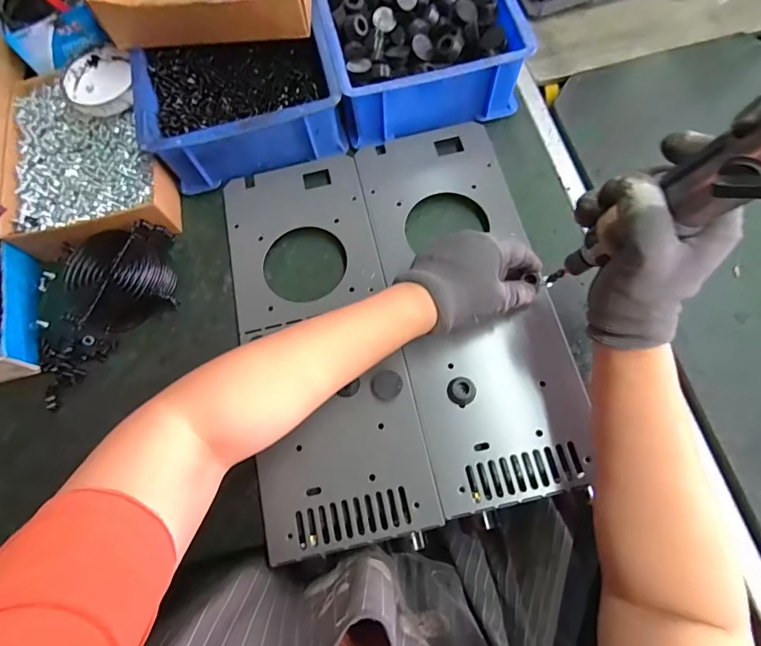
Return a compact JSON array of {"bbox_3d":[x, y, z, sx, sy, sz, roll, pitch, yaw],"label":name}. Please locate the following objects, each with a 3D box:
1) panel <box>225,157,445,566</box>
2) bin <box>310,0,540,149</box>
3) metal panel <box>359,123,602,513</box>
[{"bbox_3d":[-0.061,0.008,0.419,0.146,0.028,0.385,-13,72,-3],"label":"panel"},{"bbox_3d":[0.025,-0.366,0.496,0.200,0.102,0.286,-14,71,0],"label":"bin"},{"bbox_3d":[0.084,-0.031,0.418,0.145,0.013,0.385,-10,71,-2],"label":"metal panel"}]

